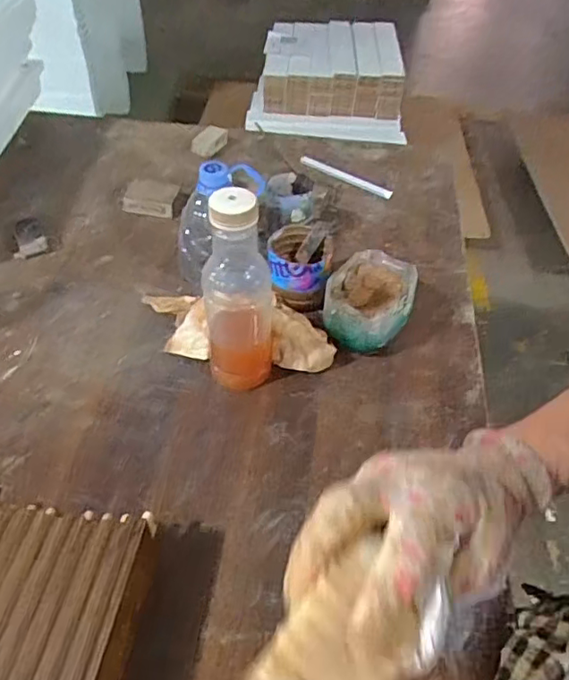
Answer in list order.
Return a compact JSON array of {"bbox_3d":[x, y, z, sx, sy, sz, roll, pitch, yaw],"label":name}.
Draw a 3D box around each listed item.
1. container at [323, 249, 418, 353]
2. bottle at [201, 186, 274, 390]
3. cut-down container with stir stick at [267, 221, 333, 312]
[{"bbox_3d":[0.094,-0.038,0.650,0.088,0.068,0.104,16,47,12],"label":"container"},{"bbox_3d":[-0.042,-0.045,0.552,0.062,0.210,0.064,2,46,-1],"label":"bottle"},{"bbox_3d":[0.016,-0.085,0.680,0.071,0.071,0.071,-2,46,-5],"label":"cut-down container with stir stick"}]

